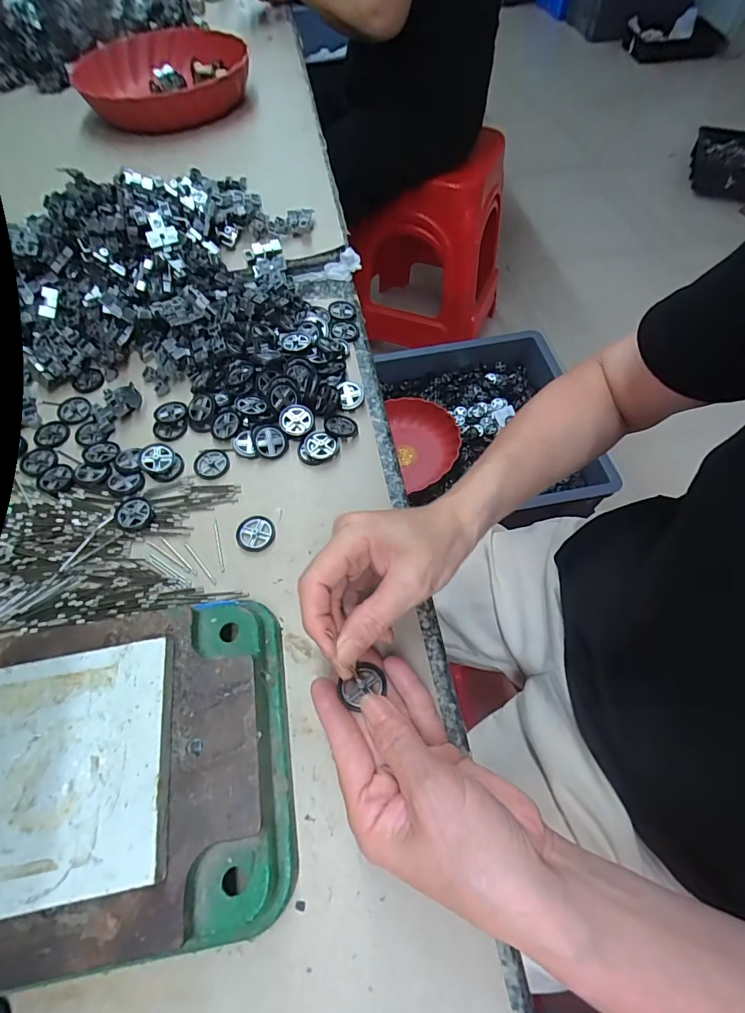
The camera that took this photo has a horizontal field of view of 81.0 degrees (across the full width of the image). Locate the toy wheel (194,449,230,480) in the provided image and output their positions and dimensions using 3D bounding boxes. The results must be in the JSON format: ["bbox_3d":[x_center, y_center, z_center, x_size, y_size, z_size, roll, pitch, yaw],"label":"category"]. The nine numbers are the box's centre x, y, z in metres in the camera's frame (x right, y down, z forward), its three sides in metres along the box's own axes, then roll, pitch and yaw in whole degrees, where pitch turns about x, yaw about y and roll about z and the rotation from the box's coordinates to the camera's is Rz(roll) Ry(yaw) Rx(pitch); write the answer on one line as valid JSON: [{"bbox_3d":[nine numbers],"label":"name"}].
[{"bbox_3d":[-0.131,-0.035,0.354,0.028,0.004,0.028,-6,62,-1],"label":"toy wheel"}]

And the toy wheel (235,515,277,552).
[{"bbox_3d":[-0.087,0.020,0.324,0.028,0.004,0.027,-1,62,2],"label":"toy wheel"}]

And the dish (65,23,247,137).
[{"bbox_3d":[-0.305,-0.621,0.637,0.249,0.053,0.199,-15,63,-6],"label":"dish"}]

